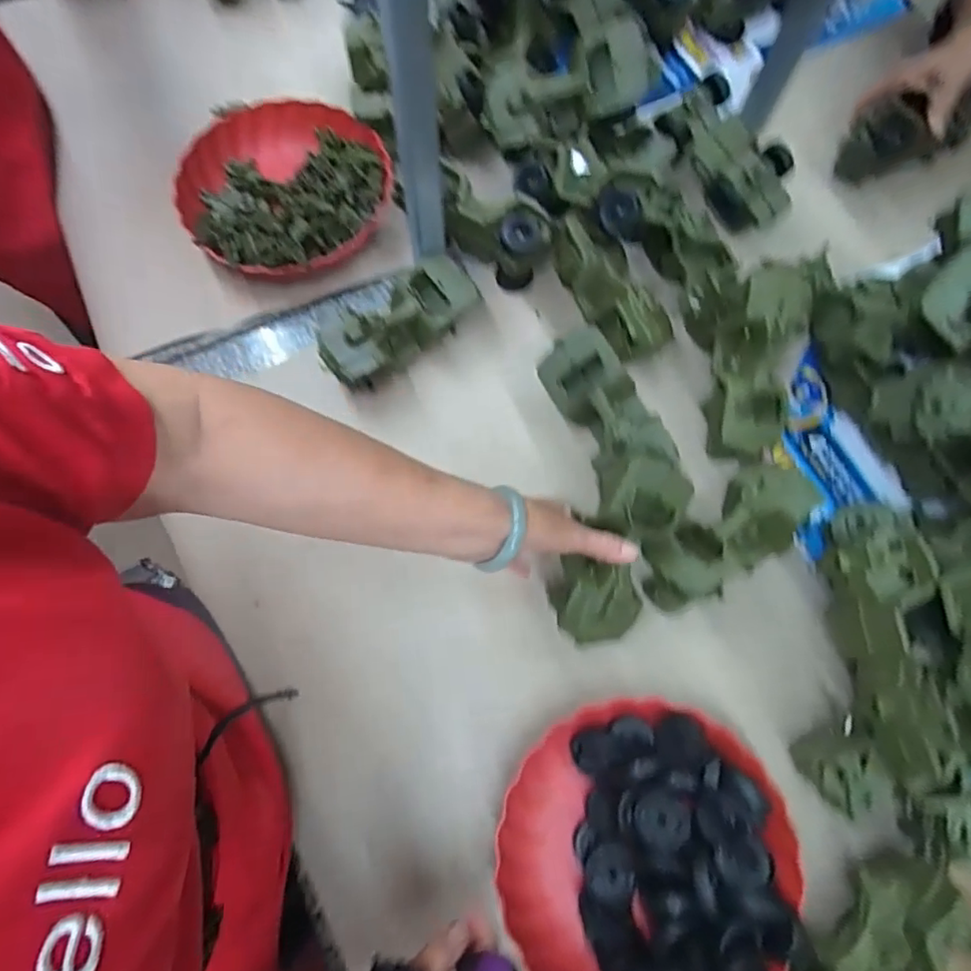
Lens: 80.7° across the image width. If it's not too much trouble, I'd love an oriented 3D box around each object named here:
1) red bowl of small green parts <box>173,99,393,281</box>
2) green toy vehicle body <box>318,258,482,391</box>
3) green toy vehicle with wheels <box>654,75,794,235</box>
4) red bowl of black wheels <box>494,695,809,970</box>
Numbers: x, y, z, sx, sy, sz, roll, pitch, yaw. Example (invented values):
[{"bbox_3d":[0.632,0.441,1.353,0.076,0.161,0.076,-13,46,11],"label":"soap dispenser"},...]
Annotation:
[{"bbox_3d":[-0.233,-0.347,0.674,0.234,0.047,0.237,0,73,-1],"label":"red bowl of small green parts"},{"bbox_3d":[-0.092,-0.174,0.609,0.175,0.056,0.081,-43,78,-13],"label":"green toy vehicle body"},{"bbox_3d":[0.292,-0.387,0.681,0.078,0.059,0.178,-37,92,-11],"label":"green toy vehicle with wheels"},{"bbox_3d":[0.132,0.310,0.468,0.238,0.065,0.226,0,73,-1],"label":"red bowl of black wheels"}]

